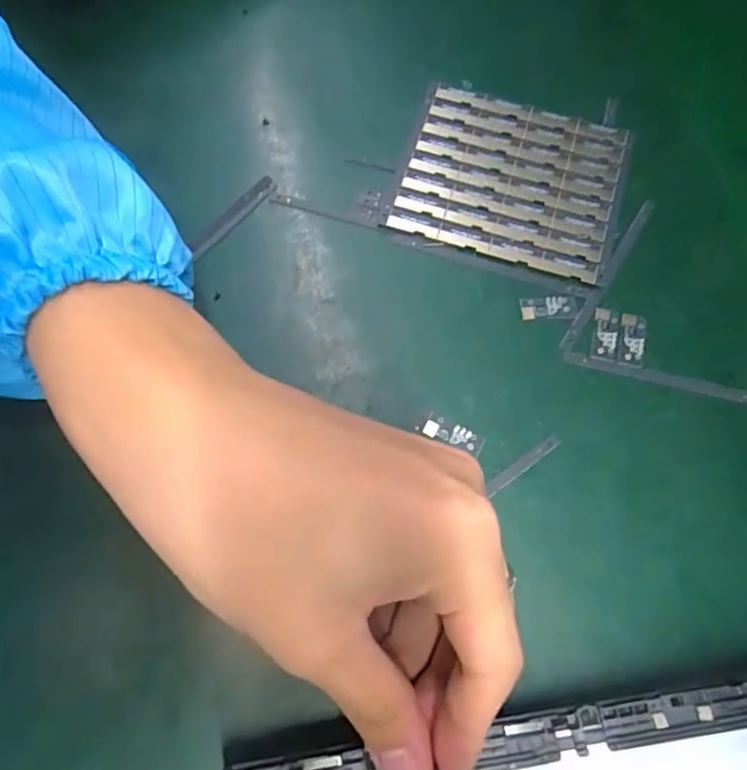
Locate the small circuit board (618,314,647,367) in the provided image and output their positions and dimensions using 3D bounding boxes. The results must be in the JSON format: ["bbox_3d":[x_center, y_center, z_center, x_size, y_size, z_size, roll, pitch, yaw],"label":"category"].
[{"bbox_3d":[0.118,-0.021,0.272,0.011,0.004,0.026,12,71,3],"label":"small circuit board"}]

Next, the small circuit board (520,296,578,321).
[{"bbox_3d":[0.082,-0.036,0.276,0.026,0.004,0.011,-2,70,-2],"label":"small circuit board"}]

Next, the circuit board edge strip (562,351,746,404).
[{"bbox_3d":[0.133,-0.002,0.266,0.096,0.004,0.007,13,71,3],"label":"circuit board edge strip"}]

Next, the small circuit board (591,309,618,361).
[{"bbox_3d":[0.106,-0.023,0.272,0.011,0.004,0.025,11,71,3],"label":"small circuit board"}]

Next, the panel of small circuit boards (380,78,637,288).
[{"bbox_3d":[0.069,-0.103,0.299,0.107,0.004,0.094,17,71,5],"label":"panel of small circuit boards"}]

